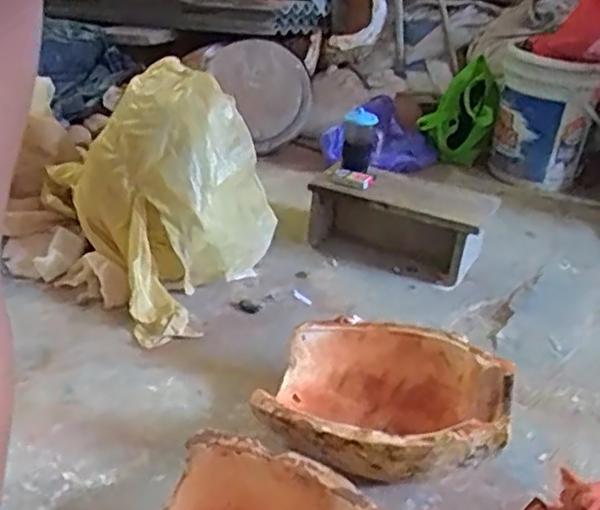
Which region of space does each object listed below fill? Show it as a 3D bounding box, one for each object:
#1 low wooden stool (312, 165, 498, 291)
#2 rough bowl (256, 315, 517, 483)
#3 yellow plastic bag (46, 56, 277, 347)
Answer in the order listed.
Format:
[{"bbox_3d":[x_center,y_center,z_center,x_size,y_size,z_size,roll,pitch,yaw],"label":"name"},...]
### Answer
[{"bbox_3d":[0.216,-0.080,1.547,0.388,0.157,0.192,14,30,19],"label":"low wooden stool"},{"bbox_3d":[0.121,0.220,0.998,0.331,0.136,0.303,3,28,-1],"label":"rough bowl"},{"bbox_3d":[-0.257,-0.121,1.343,0.301,0.386,0.384,18,32,26],"label":"yellow plastic bag"}]

